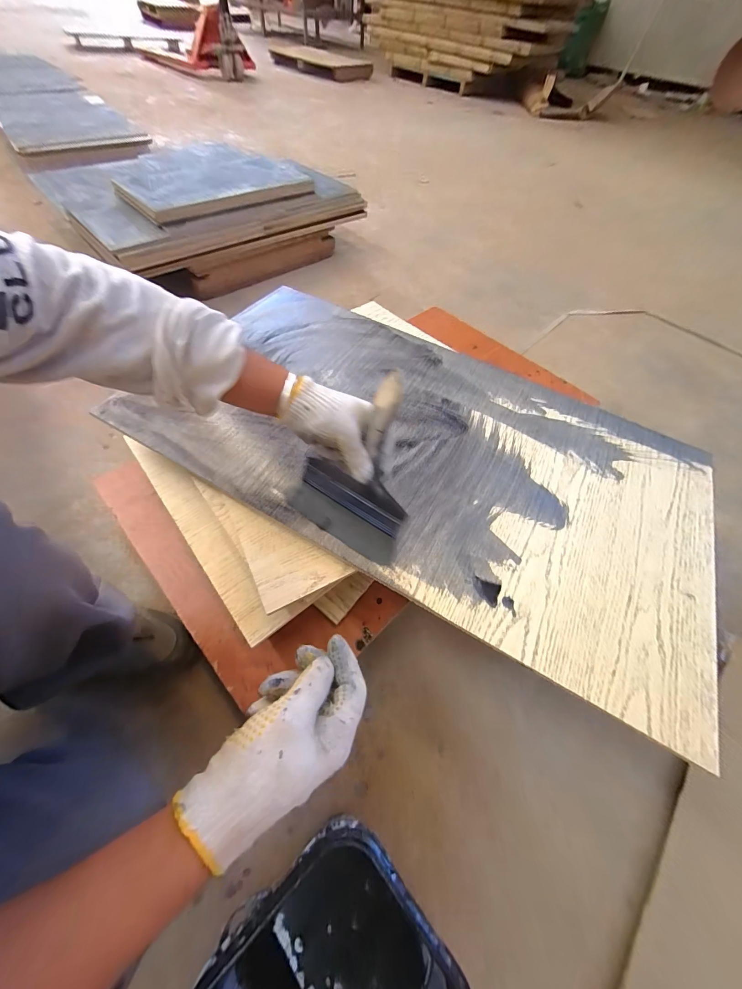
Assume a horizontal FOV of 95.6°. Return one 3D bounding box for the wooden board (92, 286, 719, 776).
[{"bbox_3d":[0.090,-0.084,0.565,0.891,0.015,0.494,28,60,12],"label":"wooden board"}]

